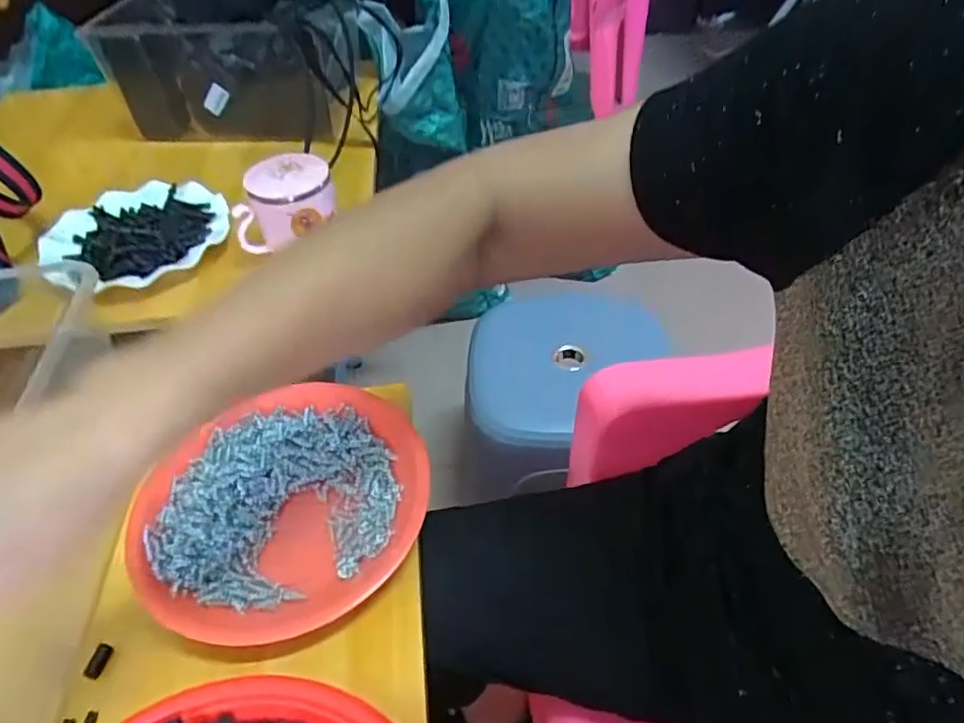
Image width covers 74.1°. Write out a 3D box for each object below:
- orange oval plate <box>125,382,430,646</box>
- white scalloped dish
[{"bbox_3d":[-0.137,0.095,0.439,0.182,0.029,0.190,31,55,29],"label":"orange oval plate"},{"bbox_3d":[-0.369,-0.142,0.677,0.178,0.023,0.165,-2,46,2],"label":"white scalloped dish"}]

